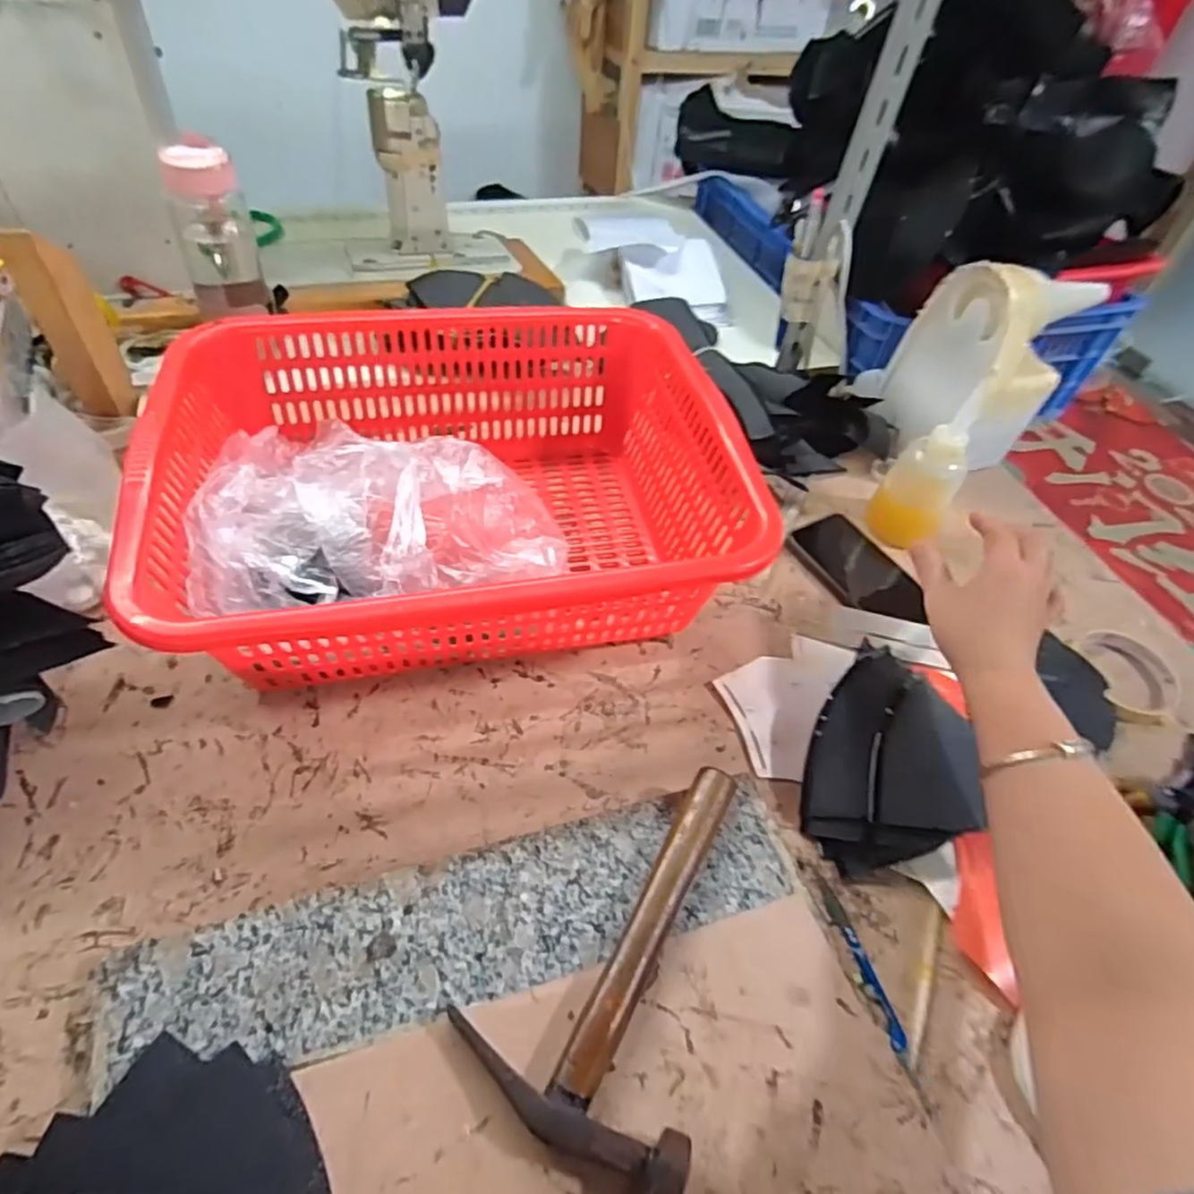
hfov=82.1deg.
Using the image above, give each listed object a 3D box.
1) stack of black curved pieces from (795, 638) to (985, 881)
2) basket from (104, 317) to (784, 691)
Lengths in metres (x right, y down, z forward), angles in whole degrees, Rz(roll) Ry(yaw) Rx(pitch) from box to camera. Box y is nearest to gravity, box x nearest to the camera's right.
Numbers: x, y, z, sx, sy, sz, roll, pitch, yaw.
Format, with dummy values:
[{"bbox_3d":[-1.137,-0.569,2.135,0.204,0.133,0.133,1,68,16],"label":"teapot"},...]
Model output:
[{"bbox_3d":[0.216,0.112,0.504,0.112,0.034,0.178,18,50,9],"label":"stack of black curved pieces"},{"bbox_3d":[-0.110,-0.086,0.560,0.419,0.137,0.328,-7,51,-12],"label":"basket"}]

